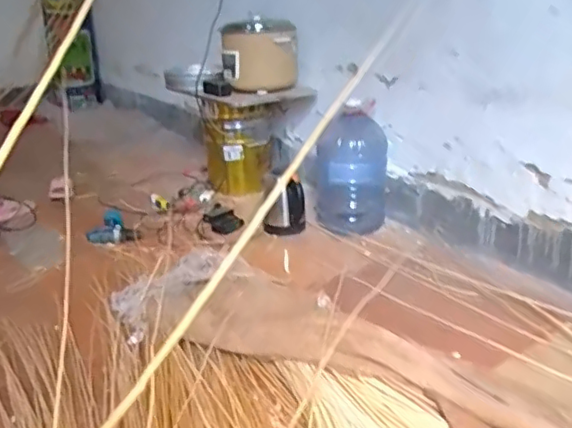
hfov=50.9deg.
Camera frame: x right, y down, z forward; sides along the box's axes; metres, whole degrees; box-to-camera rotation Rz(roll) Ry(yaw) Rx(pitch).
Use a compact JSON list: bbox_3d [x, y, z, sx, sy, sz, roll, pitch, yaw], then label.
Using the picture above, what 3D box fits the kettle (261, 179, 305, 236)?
[{"bbox_3d":[-0.004,-0.030,1.925,0.108,0.178,0.103,14,27,36],"label":"kettle"}]

